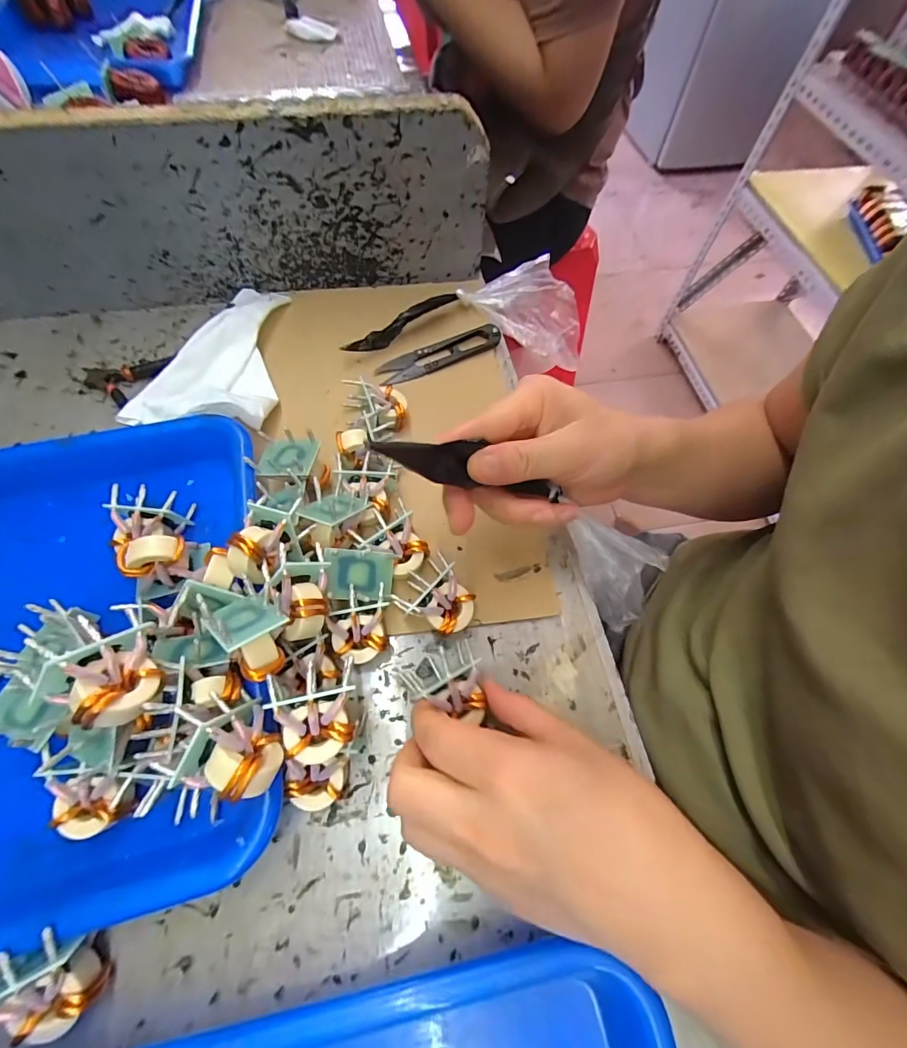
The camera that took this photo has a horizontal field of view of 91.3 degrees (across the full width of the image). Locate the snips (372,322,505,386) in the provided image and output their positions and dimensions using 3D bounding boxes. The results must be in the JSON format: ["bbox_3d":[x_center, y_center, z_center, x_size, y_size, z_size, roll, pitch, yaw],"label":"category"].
[{"bbox_3d":[-0.011,-0.135,0.349,0.101,0.012,0.024,-23,66,-14],"label":"snips"}]

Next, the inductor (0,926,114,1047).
[{"bbox_3d":[-0.161,0.181,0.172,0.039,0.033,0.034,-18,65,-12],"label":"inductor"}]

